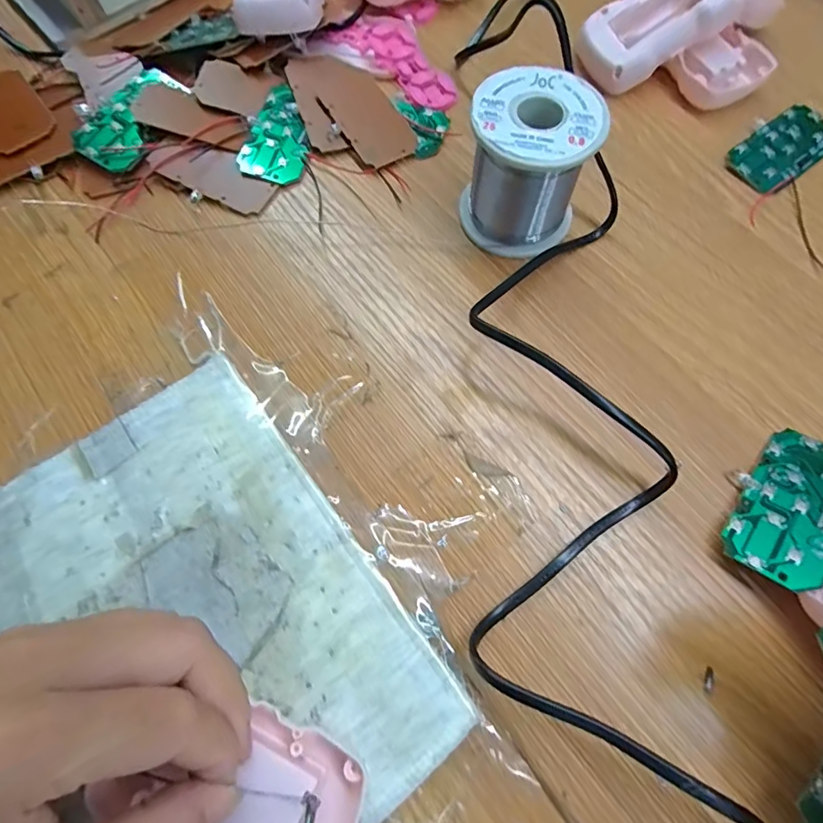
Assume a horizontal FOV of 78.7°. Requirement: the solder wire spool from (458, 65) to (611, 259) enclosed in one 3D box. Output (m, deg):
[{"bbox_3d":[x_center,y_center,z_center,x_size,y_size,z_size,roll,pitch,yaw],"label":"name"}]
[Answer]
[{"bbox_3d":[0.059,-0.125,0.258,0.059,0.063,0.059,13,70,5],"label":"solder wire spool"}]

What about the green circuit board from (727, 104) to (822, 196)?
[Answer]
[{"bbox_3d":[0.223,-0.157,0.300,0.074,0.004,0.037,-36,73,-13],"label":"green circuit board"}]

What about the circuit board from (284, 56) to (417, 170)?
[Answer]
[{"bbox_3d":[-0.041,-0.188,0.313,0.056,0.007,0.097,-22,73,-15],"label":"circuit board"}]

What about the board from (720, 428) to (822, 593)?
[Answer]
[{"bbox_3d":[0.163,0.039,0.217,0.039,0.004,0.073,29,65,28],"label":"board"}]

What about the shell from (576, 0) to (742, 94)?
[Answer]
[{"bbox_3d":[0.148,-0.238,0.306,0.084,0.014,0.048,-28,86,16],"label":"shell"}]

